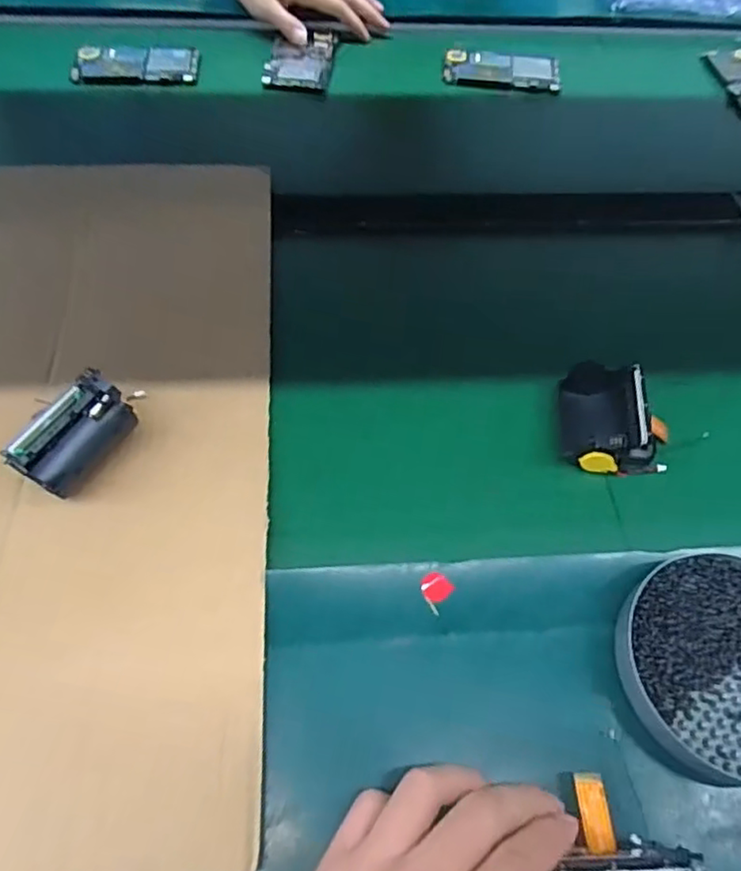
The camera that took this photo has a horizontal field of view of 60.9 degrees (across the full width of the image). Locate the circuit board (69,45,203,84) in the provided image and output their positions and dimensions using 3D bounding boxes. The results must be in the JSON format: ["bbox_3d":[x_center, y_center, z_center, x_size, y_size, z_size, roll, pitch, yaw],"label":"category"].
[{"bbox_3d":[-0.234,-0.374,0.635,0.120,0.004,0.065,-5,58,-10],"label":"circuit board"}]

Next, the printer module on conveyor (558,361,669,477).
[{"bbox_3d":[0.159,-0.015,0.409,0.062,0.030,0.073,9,57,2],"label":"printer module on conveyor"}]

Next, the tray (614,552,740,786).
[{"bbox_3d":[0.191,0.119,0.333,0.116,0.016,0.109,1,63,-1],"label":"tray"}]

